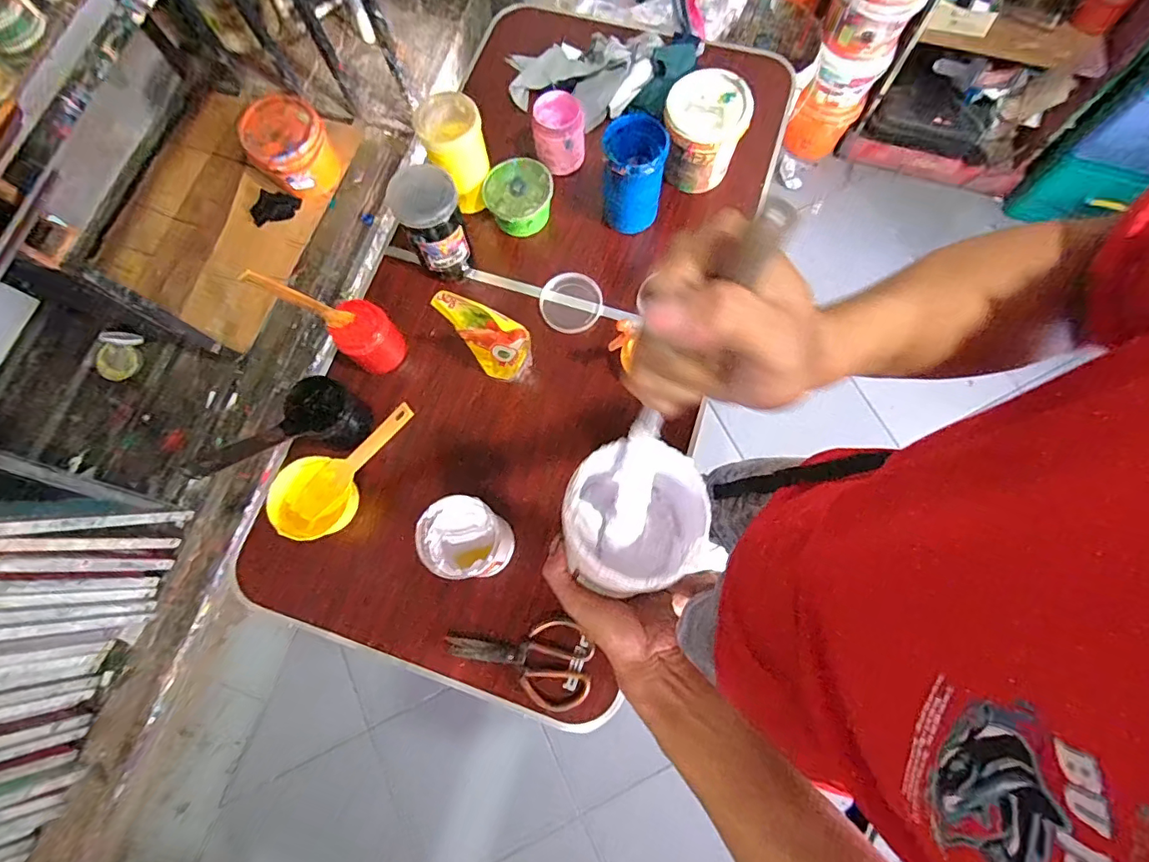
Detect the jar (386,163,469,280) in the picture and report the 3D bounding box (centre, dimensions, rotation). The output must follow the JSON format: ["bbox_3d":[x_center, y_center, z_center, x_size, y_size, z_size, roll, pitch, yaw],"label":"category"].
[{"bbox_3d":[-0.213,-0.314,0.783,0.091,0.161,0.091,-1,75,2],"label":"jar"}]

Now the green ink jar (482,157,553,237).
[{"bbox_3d":[-0.092,-0.389,0.855,0.105,0.060,0.103,-1,75,2],"label":"green ink jar"}]

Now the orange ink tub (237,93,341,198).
[{"bbox_3d":[-0.832,-0.836,1.521,0.224,0.203,0.177,-37,77,-7],"label":"orange ink tub"}]

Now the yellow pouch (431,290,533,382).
[{"bbox_3d":[-0.122,-0.130,0.726,0.119,0.188,0.049,17,77,7],"label":"yellow pouch"}]

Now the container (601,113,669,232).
[{"bbox_3d":[0.093,-0.396,0.809,0.098,0.155,0.095,-5,75,1],"label":"container"}]

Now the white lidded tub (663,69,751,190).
[{"bbox_3d":[0.202,-0.482,0.828,0.120,0.126,0.112,-1,75,2],"label":"white lidded tub"}]

